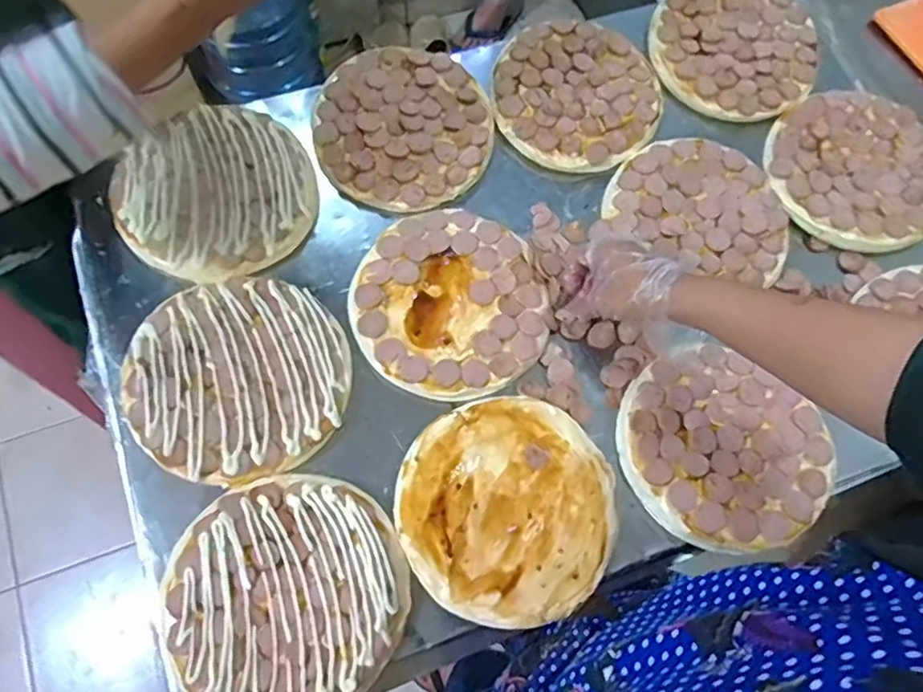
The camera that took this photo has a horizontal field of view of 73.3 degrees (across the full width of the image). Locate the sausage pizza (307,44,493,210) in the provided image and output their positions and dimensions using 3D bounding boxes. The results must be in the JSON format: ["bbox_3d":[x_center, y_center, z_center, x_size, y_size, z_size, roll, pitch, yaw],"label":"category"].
[{"bbox_3d":[-0.065,-0.248,0.689,0.193,0.011,0.195,0,72,-1],"label":"sausage pizza"}]

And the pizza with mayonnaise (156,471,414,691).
[{"bbox_3d":[-0.145,0.207,0.520,0.190,0.023,0.191,0,72,-1],"label":"pizza with mayonnaise"}]

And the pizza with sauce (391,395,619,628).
[{"bbox_3d":[0.043,0.142,0.559,0.192,0.011,0.192,0,72,-1],"label":"pizza with sauce"}]

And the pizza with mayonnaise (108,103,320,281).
[{"bbox_3d":[-0.259,-0.160,0.649,0.201,0.020,0.190,0,72,-1],"label":"pizza with mayonnaise"}]

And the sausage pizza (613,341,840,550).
[{"bbox_3d":[0.249,0.096,0.590,0.195,0.024,0.179,0,72,-1],"label":"sausage pizza"}]

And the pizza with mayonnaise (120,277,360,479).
[{"bbox_3d":[-0.208,0.026,0.581,0.198,0.029,0.189,0,72,-1],"label":"pizza with mayonnaise"}]

